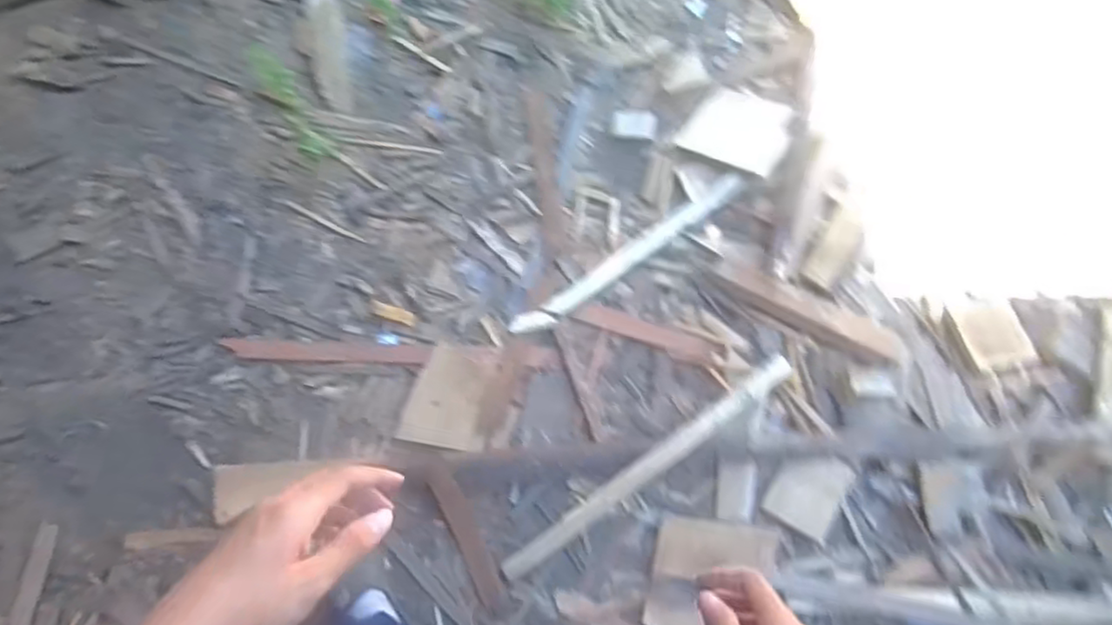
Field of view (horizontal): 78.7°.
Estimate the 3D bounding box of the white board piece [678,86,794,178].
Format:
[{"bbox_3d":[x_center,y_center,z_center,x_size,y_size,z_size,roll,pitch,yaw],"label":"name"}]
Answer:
[{"bbox_3d":[0.466,-0.461,1.702,0.240,0.012,0.240,26,65,23],"label":"white board piece"}]

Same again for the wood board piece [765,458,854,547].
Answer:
[{"bbox_3d":[0.529,0.370,1.410,0.143,0.012,0.165,30,81,4],"label":"wood board piece"}]

